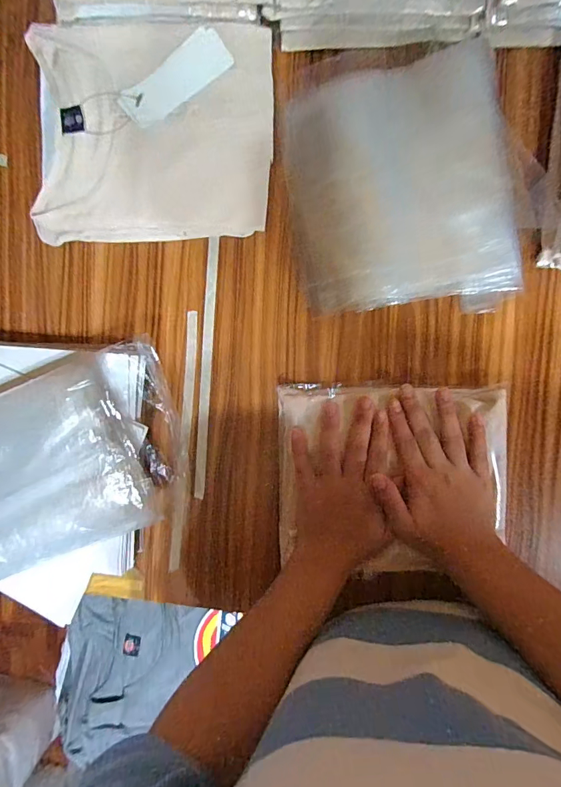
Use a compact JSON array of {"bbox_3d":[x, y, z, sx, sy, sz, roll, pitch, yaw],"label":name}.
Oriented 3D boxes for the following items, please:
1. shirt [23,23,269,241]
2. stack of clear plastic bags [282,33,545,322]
[{"bbox_3d":[-0.140,-0.284,0.449,0.256,0.033,0.216,1,97,1],"label":"shirt"},{"bbox_3d":[0.138,-0.218,0.441,0.252,0.038,0.242,-3,93,7],"label":"stack of clear plastic bags"}]

